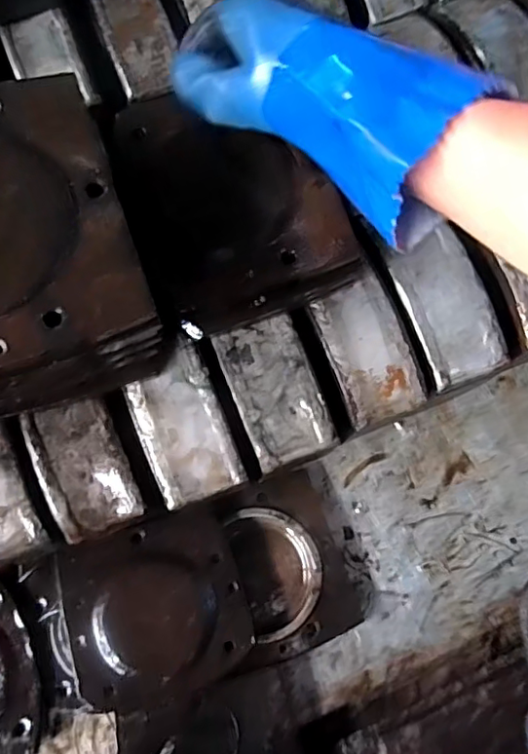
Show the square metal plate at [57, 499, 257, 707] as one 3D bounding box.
[{"bbox_3d":[-0.096,0.203,0.508,0.152,0.025,0.144,-18,79,-5],"label":"square metal plate"}]

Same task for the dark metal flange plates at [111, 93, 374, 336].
[{"bbox_3d":[-0.020,-0.125,0.405,0.128,0.044,0.164,-20,74,-4],"label":"dark metal flange plates"}]

